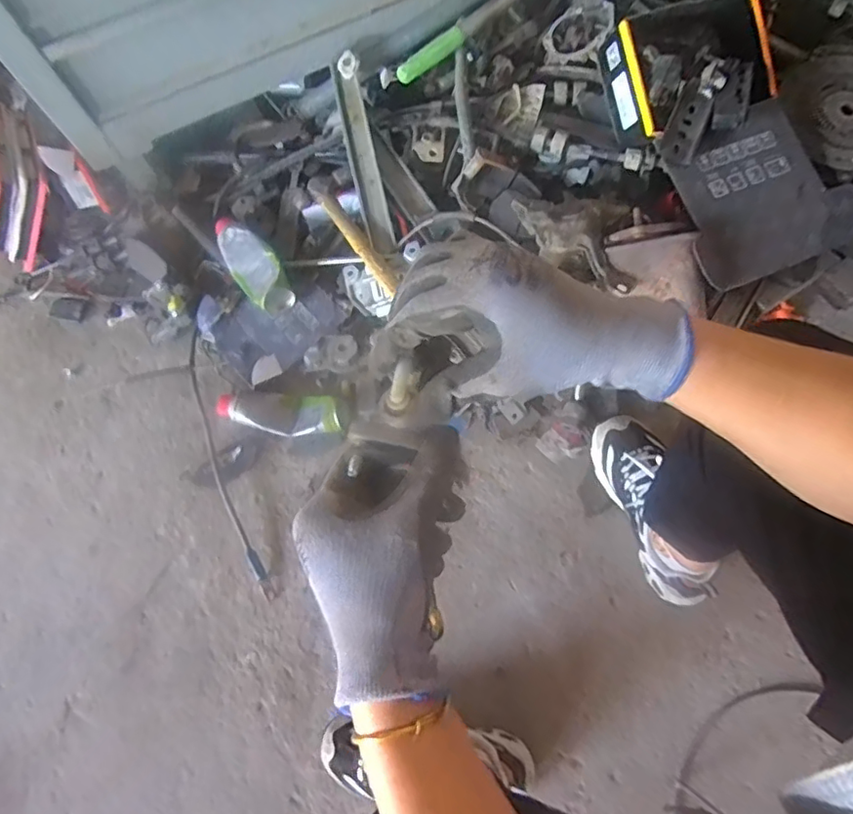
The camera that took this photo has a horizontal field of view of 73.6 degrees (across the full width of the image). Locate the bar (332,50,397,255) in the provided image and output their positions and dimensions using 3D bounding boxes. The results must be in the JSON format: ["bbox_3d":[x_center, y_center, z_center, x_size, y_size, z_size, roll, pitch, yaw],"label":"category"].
[{"bbox_3d":[-0.105,-0.415,0.943,0.043,0.031,0.338,-13,89,-5],"label":"bar"}]

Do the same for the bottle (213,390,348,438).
[{"bbox_3d":[-0.230,0.012,0.913,0.212,0.053,0.074,0,70,4],"label":"bottle"}]

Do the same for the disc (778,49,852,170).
[{"bbox_3d":[0.643,-0.451,0.856,0.197,0.016,0.193,0,85,-1],"label":"disc"}]

